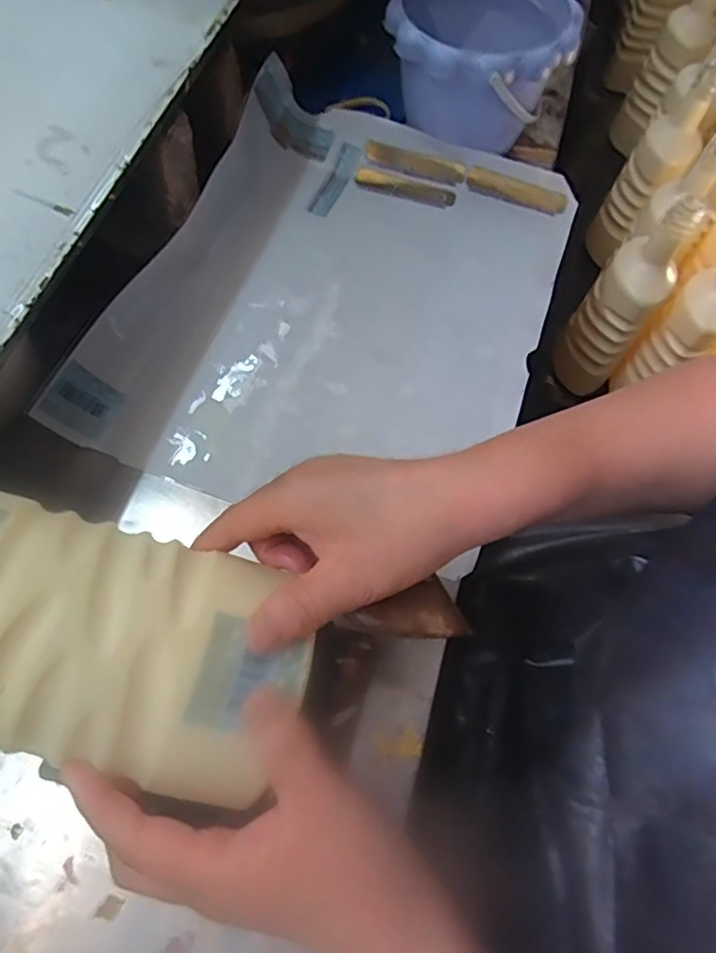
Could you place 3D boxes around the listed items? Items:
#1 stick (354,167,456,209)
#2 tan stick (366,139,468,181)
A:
[{"bbox_3d":[0.043,-0.266,0.557,0.093,0.006,0.017,17,66,6],"label":"stick"},{"bbox_3d":[0.050,-0.278,0.537,0.089,0.016,0.017,18,67,7],"label":"tan stick"}]

